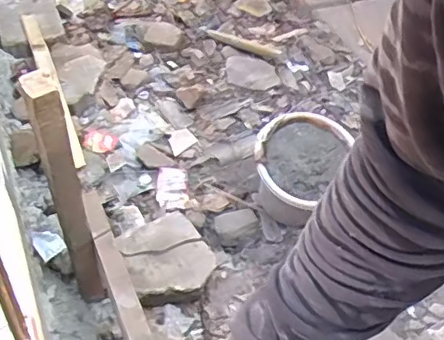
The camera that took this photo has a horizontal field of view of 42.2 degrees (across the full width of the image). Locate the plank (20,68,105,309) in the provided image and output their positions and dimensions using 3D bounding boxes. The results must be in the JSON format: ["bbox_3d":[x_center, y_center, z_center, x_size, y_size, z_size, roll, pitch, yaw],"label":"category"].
[{"bbox_3d":[-0.258,0.060,0.971,0.054,0.516,0.056,-22,52,-22],"label":"plank"}]

